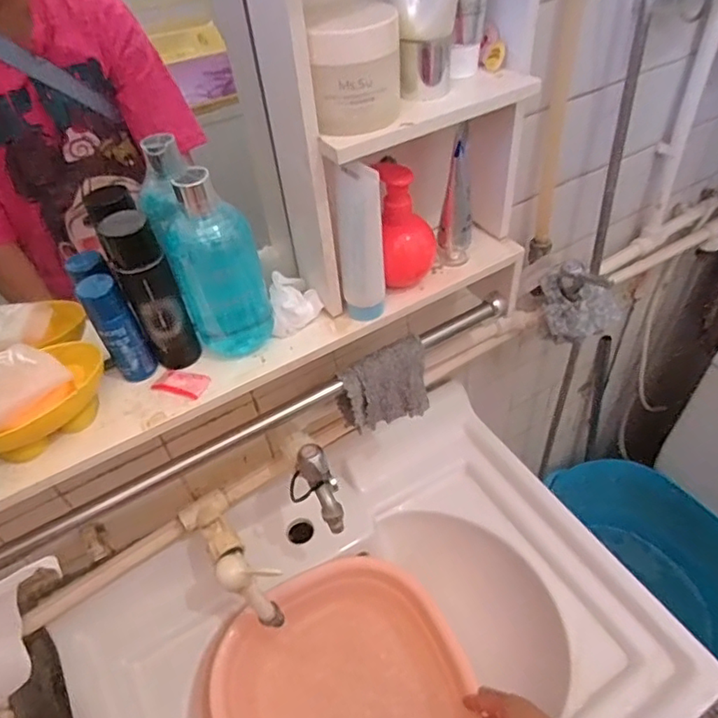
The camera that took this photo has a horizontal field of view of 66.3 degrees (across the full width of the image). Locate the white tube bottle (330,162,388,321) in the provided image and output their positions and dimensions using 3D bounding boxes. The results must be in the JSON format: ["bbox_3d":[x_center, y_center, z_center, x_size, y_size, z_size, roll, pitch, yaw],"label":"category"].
[{"bbox_3d":[0.002,-0.095,0.465,0.040,0.145,0.038,-5,44,2],"label":"white tube bottle"}]

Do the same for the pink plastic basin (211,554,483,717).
[{"bbox_3d":[-0.016,0.404,0.645,0.278,0.100,0.292,-17,58,-17],"label":"pink plastic basin"}]

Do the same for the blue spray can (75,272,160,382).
[{"bbox_3d":[-0.196,-0.021,0.452,0.030,0.097,0.026,-26,48,-19],"label":"blue spray can"}]

